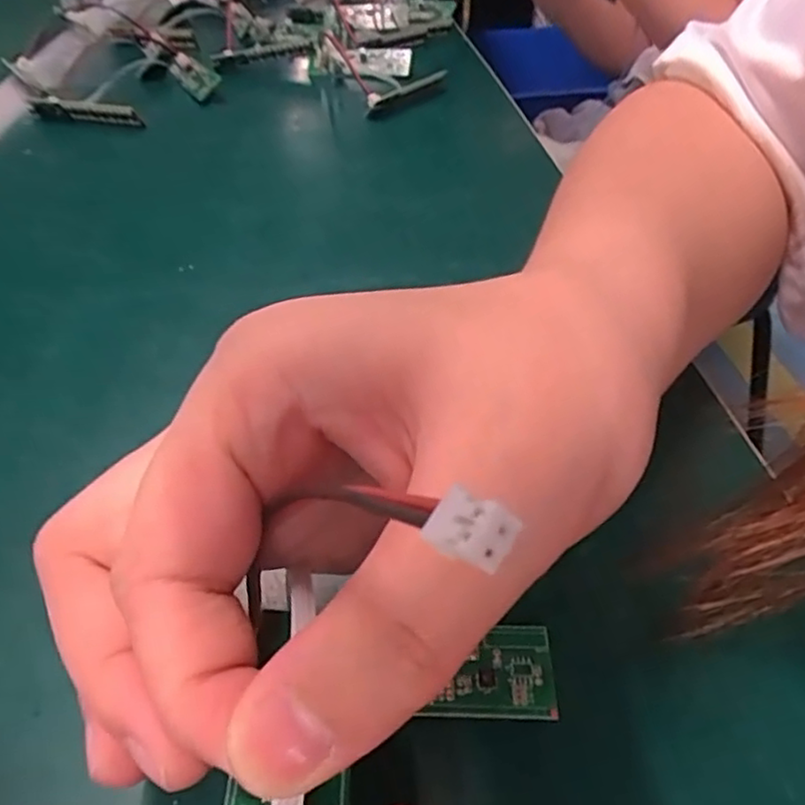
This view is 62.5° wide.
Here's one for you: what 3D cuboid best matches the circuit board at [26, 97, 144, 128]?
[{"bbox_3d":[-0.219,-0.196,0.451,0.081,0.017,0.011,8,42,7],"label":"circuit board"}]

